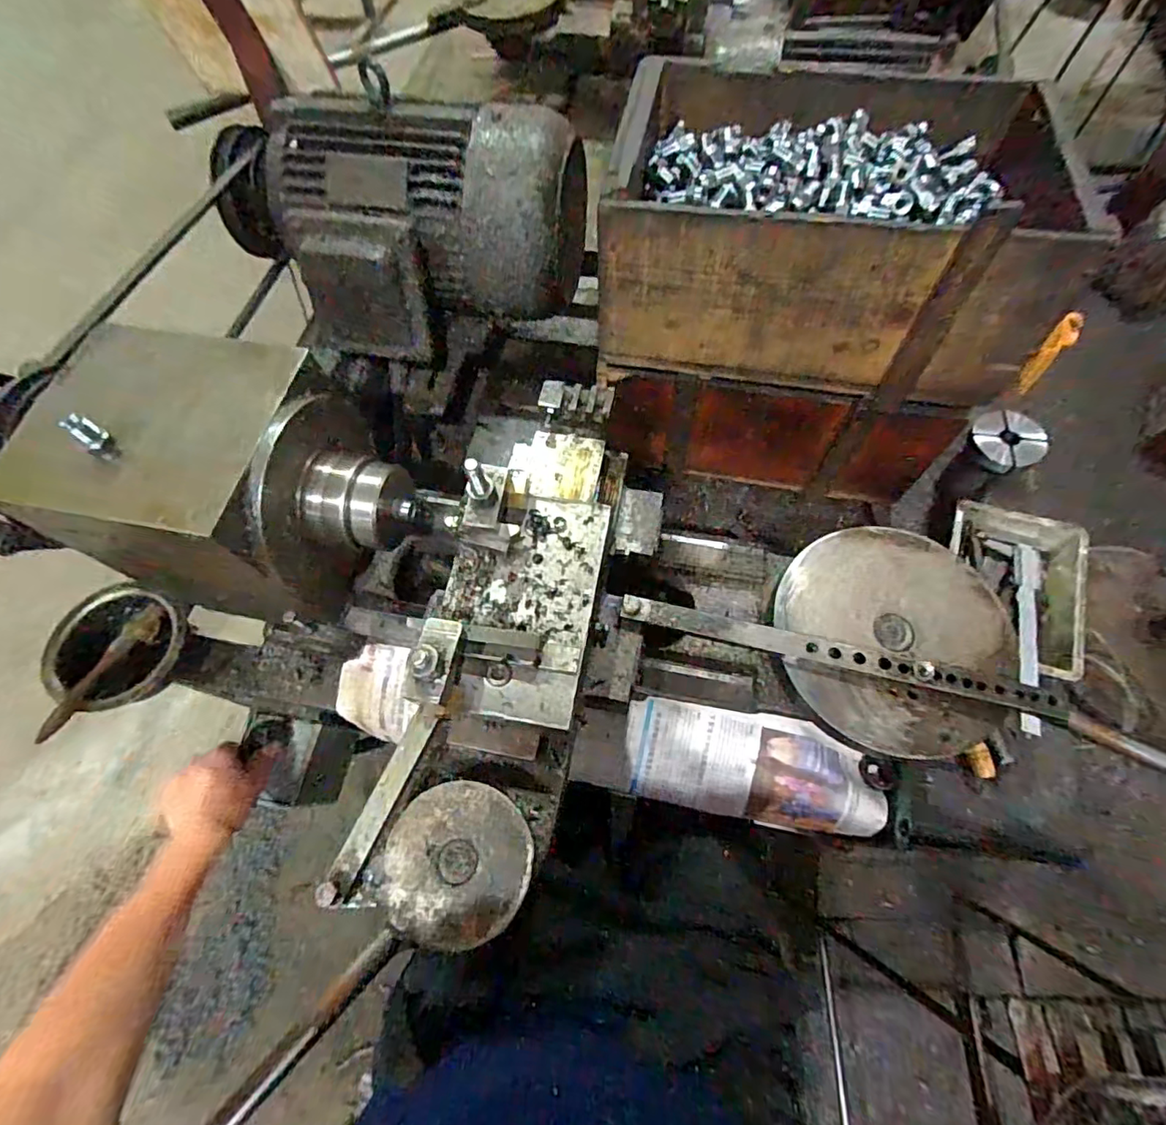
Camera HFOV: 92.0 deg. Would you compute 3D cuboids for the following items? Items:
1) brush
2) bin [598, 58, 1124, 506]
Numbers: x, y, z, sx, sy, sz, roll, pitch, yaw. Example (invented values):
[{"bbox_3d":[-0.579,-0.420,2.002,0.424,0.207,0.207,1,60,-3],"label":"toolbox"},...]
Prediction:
[{"bbox_3d":[-0.487,0.108,0.570,0.024,0.034,0.146,19,66,10],"label":"brush"},{"bbox_3d":[0.210,-0.271,0.571,0.335,0.292,0.258,11,65,6],"label":"bin"}]

